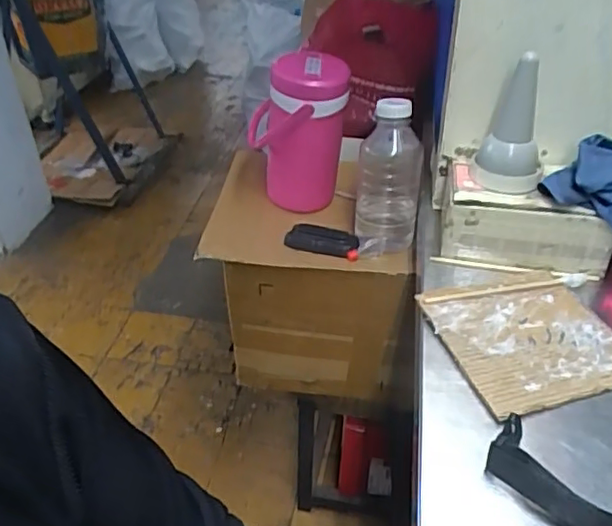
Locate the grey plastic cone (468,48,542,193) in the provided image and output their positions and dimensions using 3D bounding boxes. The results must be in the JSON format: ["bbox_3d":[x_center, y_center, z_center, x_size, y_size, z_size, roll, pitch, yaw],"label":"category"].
[{"bbox_3d":[0.239,-0.157,0.678,0.076,0.133,0.079,14,39,17],"label":"grey plastic cone"}]

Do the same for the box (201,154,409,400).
[{"bbox_3d":[0.010,0.030,1.037,0.297,0.299,0.274,4,37,5],"label":"box"}]

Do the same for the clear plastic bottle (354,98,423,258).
[{"bbox_3d":[0.118,-0.111,0.847,0.090,0.205,0.093,4,37,5],"label":"clear plastic bottle"}]

